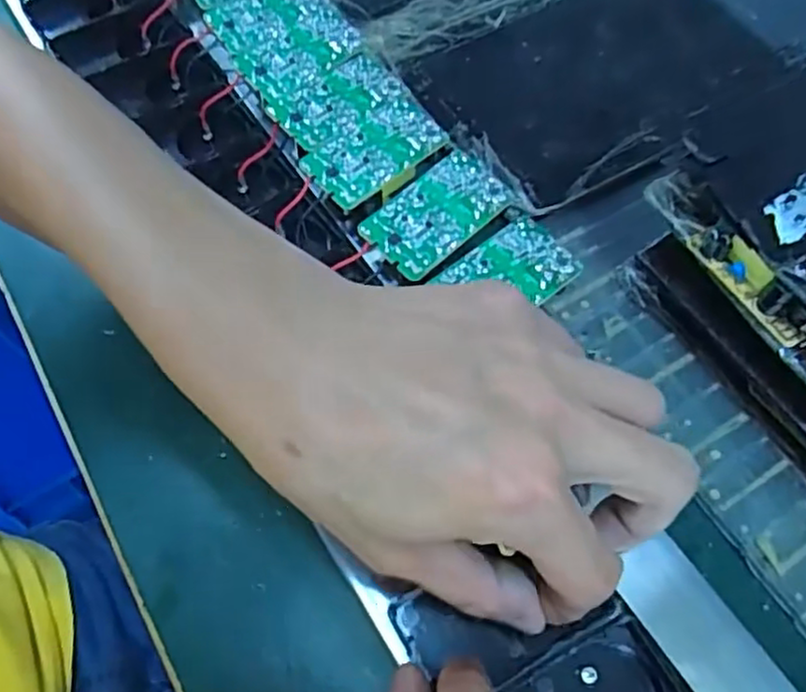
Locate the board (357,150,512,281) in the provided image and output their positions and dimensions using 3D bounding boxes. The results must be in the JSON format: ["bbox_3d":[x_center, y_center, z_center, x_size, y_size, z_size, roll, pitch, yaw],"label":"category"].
[{"bbox_3d":[0.015,-0.060,0.297,0.063,0.004,0.037,-39,69,-16],"label":"board"}]

